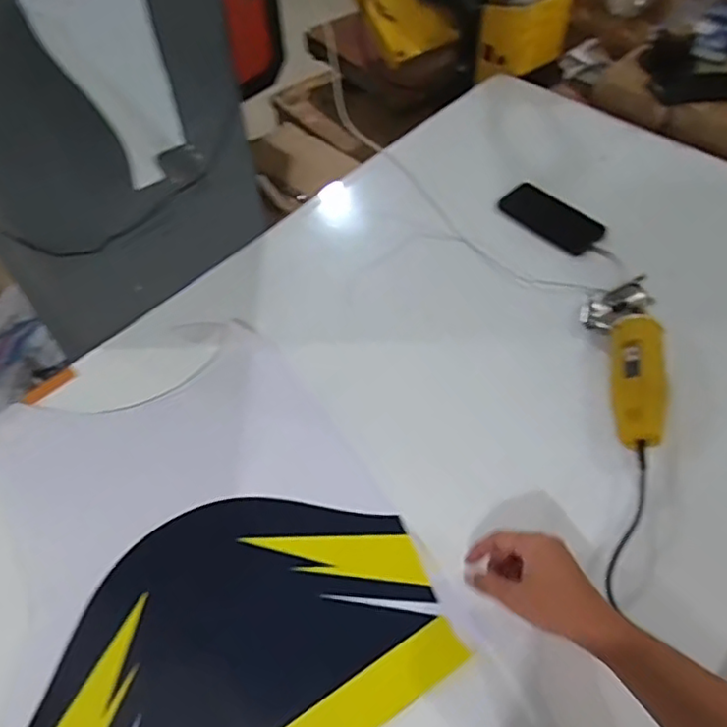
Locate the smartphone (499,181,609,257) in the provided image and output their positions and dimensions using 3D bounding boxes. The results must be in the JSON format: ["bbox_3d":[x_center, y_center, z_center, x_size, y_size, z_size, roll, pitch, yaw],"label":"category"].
[{"bbox_3d":[0.298,-0.235,0.976,0.096,0.009,0.167,-36,60,-23],"label":"smartphone"}]

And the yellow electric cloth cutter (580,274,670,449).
[{"bbox_3d":[0.329,-0.007,0.772,0.085,0.056,0.243,8,54,7],"label":"yellow electric cloth cutter"}]

